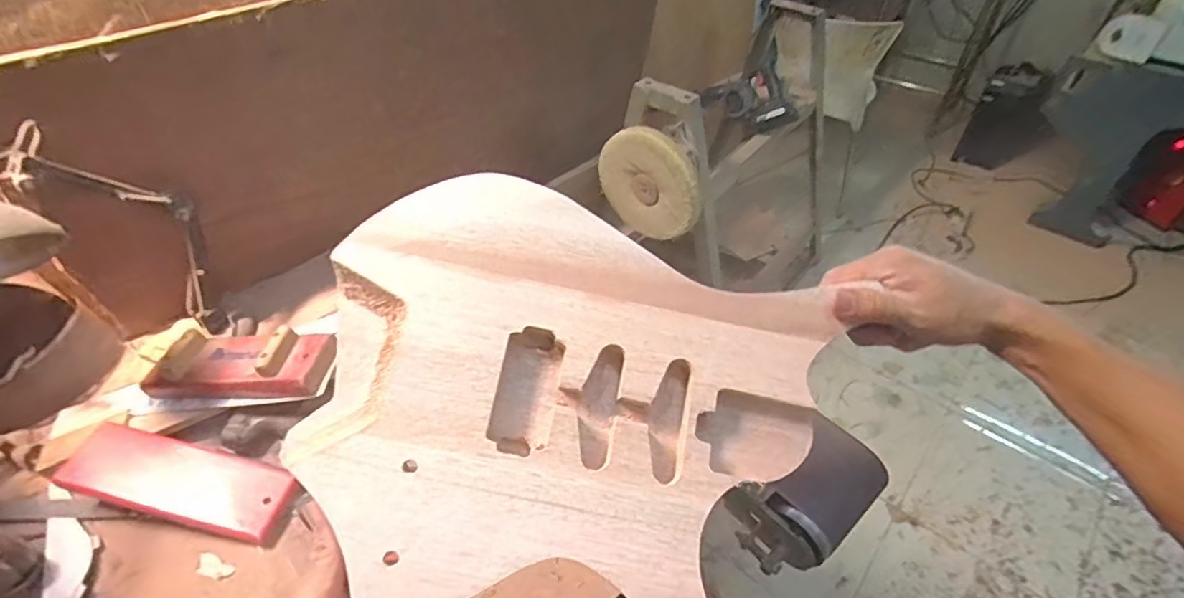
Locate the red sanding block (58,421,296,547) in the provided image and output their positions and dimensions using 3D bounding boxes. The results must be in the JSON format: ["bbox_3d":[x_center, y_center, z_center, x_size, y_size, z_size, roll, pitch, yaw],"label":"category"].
[{"bbox_3d":[-0.571,0.253,0.783,0.307,0.023,0.097,16,49,0],"label":"red sanding block"}]

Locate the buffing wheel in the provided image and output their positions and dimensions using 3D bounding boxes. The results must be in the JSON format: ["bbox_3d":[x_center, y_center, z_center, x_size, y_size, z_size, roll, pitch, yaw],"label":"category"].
[{"bbox_3d":[0.123,-0.253,1.262,0.272,0.262,0.036,31,54,27],"label":"buffing wheel"}]

